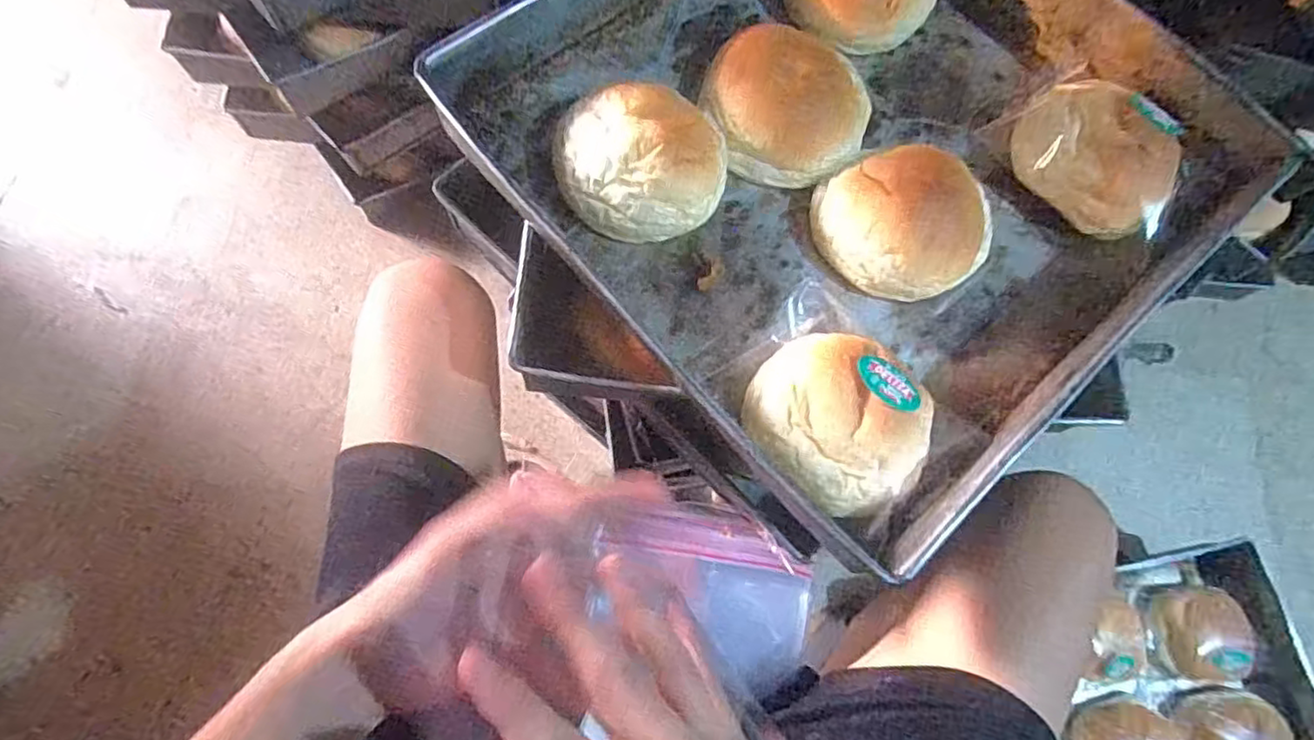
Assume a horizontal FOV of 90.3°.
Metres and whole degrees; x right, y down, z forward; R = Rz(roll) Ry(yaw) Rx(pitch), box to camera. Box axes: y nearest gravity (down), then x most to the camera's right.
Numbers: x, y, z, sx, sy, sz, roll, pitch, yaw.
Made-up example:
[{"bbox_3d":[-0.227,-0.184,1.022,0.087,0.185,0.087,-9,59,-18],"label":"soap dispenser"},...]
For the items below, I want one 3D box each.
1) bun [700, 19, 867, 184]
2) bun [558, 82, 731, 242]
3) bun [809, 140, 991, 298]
[{"bbox_3d":[0.090,-0.183,0.449,0.119,0.042,0.102,10,75,1],"label":"bun"},{"bbox_3d":[-0.011,-0.136,0.423,0.104,0.039,0.096,1,75,-2],"label":"bun"},{"bbox_3d":[0.162,-0.101,0.426,0.111,0.042,0.102,1,75,-2],"label":"bun"}]

